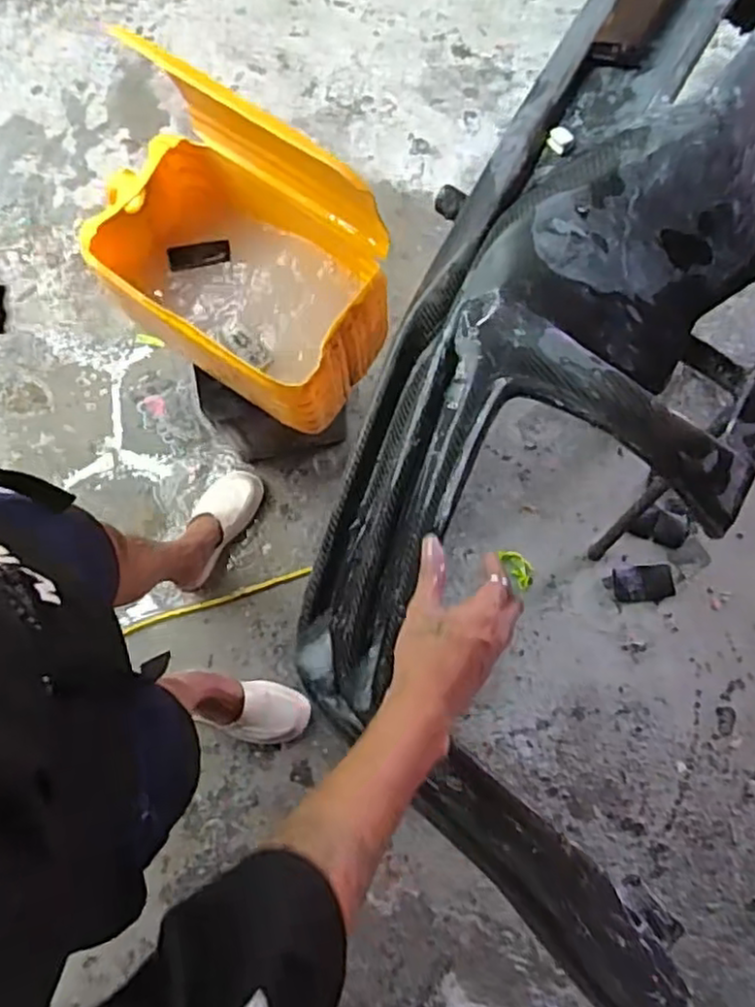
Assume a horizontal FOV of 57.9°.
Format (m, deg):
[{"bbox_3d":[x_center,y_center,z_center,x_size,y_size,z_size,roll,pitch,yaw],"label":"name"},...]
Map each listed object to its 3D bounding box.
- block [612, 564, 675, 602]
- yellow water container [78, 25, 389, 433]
[{"bbox_3d":[0.541,0.163,1.388,0.118,0.012,0.070,-6,80,-1],"label":"block"},{"bbox_3d":[-0.194,-0.346,0.912,0.402,0.363,0.268,34,81,6],"label":"yellow water container"}]

